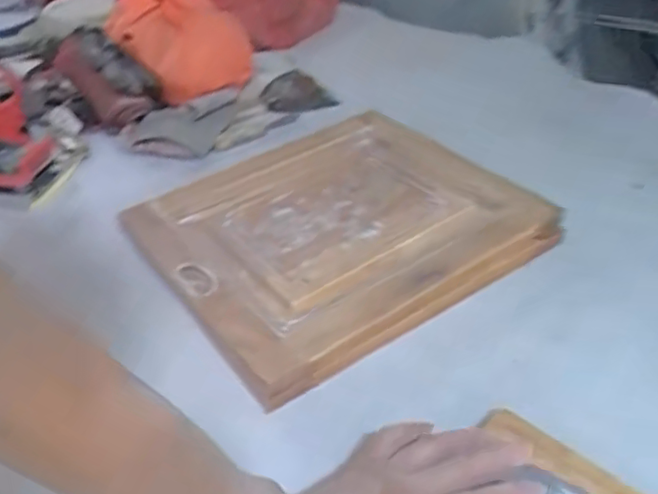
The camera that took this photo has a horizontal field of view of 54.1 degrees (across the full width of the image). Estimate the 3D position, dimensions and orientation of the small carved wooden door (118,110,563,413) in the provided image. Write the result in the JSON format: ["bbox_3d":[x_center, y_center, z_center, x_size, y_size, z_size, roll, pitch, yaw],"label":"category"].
[{"bbox_3d":[-0.005,-0.034,0.713,0.377,0.037,0.351,-27,43,-27],"label":"small carved wooden door"}]

